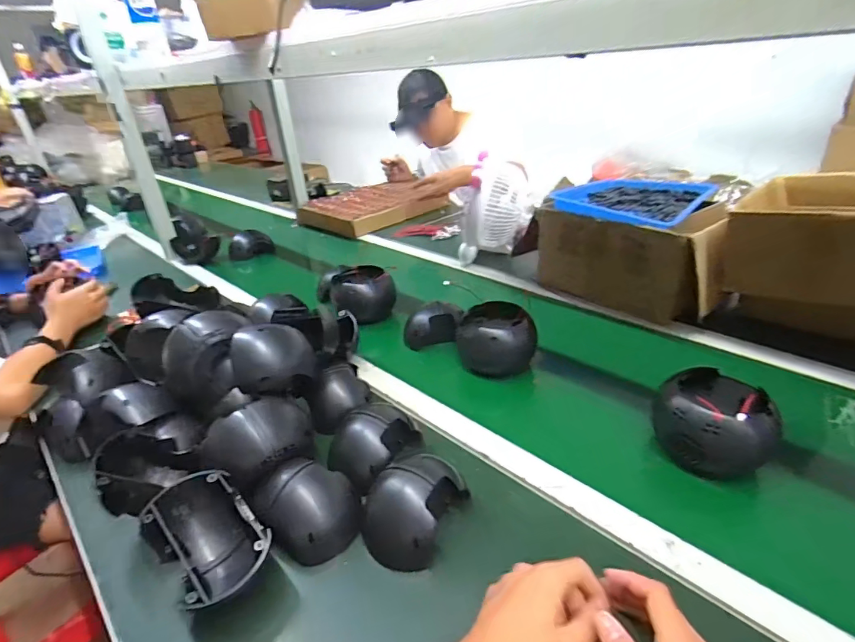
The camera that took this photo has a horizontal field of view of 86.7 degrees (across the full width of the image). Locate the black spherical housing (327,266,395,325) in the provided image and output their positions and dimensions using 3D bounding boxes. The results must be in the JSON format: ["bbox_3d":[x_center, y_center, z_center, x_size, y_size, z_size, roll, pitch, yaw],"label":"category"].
[{"bbox_3d":[-0.129,-0.047,0.946,0.129,0.105,0.093,-8,29,-6],"label":"black spherical housing"}]

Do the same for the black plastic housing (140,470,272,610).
[{"bbox_3d":[-0.220,0.217,0.455,0.090,0.069,0.137,-28,37,-36],"label":"black plastic housing"}]

